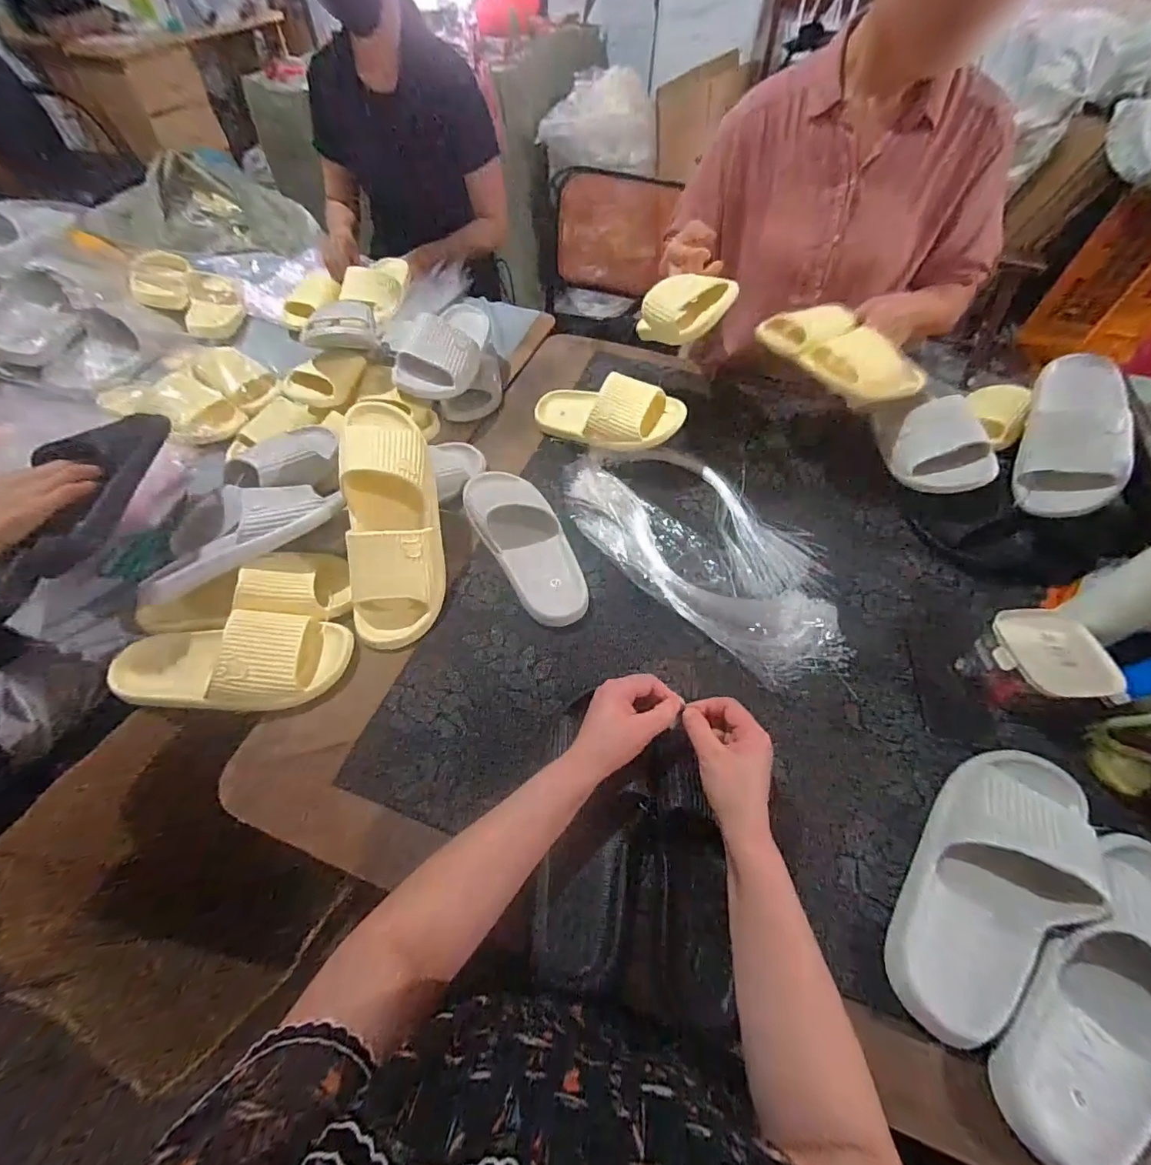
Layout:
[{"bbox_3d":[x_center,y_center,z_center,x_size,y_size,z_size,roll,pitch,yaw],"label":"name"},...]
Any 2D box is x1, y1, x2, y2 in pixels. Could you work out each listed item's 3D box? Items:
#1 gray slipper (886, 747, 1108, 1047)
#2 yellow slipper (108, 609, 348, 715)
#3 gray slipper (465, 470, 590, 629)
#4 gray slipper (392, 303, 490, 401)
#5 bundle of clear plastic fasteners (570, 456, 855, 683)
[{"bbox_3d":[0.386,0.265,0.447,0.107,0.071,0.293,37,62,22],"label":"gray slipper"},{"bbox_3d":[-0.387,0.090,0.545,0.241,0.068,0.109,-5,56,-5],"label":"yellow slipper"},{"bbox_3d":[-0.070,-0.066,0.662,0.108,0.066,0.273,-26,60,-18],"label":"gray slipper"},{"bbox_3d":[-0.211,-0.411,0.822,0.102,0.069,0.274,6,56,4],"label":"gray slipper"},{"bbox_3d":[0.185,-0.060,0.687,0.237,0.034,0.443,-37,64,-23],"label":"bundle of clear plastic fasteners"}]

